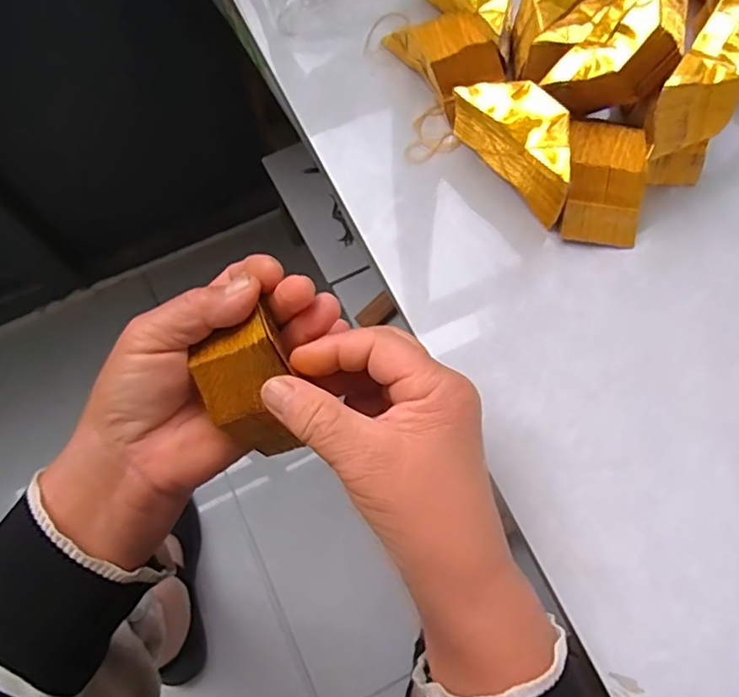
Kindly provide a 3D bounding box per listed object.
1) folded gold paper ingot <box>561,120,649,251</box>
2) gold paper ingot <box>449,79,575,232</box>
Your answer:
[{"bbox_3d":[0.137,-0.098,0.355,0.044,0.035,0.066,2,72,1],"label":"folded gold paper ingot"},{"bbox_3d":[0.091,-0.121,0.356,0.034,0.053,0.089,-37,75,-11],"label":"gold paper ingot"}]

